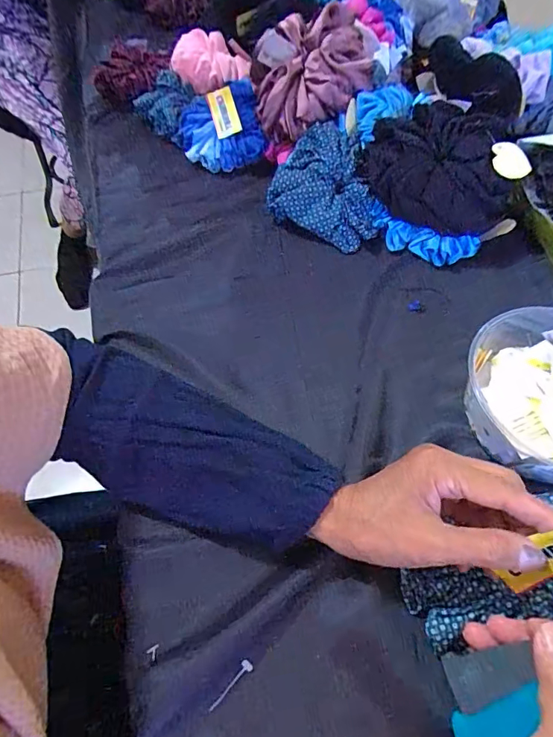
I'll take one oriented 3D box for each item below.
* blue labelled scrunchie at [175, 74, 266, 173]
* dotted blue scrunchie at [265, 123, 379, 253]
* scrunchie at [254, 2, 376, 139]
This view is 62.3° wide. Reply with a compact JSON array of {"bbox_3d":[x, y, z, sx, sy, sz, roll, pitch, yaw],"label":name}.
[{"bbox_3d":[-0.070,-0.300,0.561,0.101,0.063,0.090,-7,58,-7],"label":"blue labelled scrunchie"},{"bbox_3d":[0.051,-0.201,0.499,0.112,0.065,0.126,5,57,2],"label":"dotted blue scrunchie"},{"bbox_3d":[0.041,-0.336,0.516,0.127,0.081,0.095,-7,58,-7],"label":"scrunchie"}]

